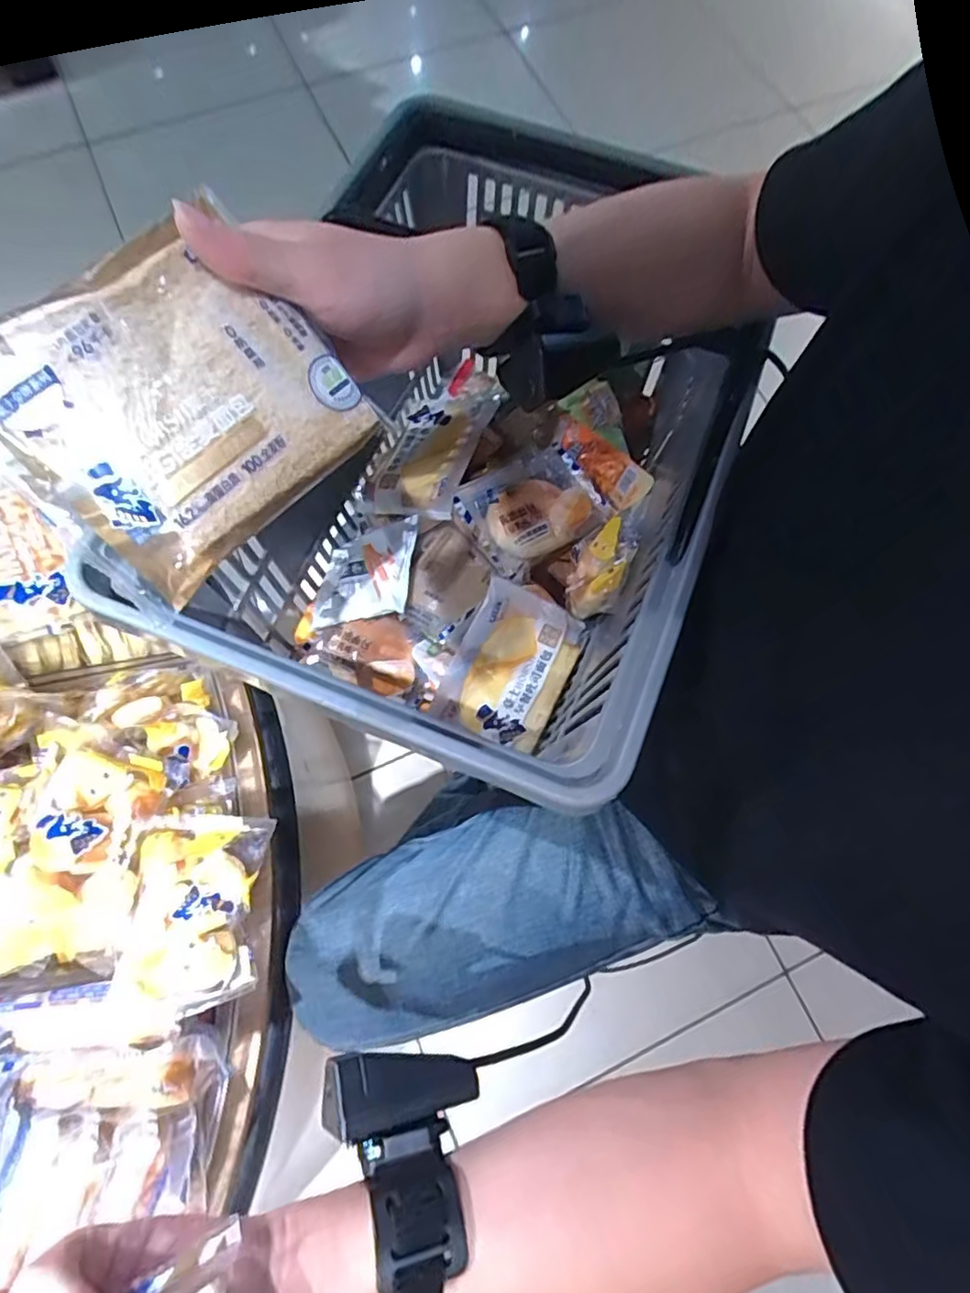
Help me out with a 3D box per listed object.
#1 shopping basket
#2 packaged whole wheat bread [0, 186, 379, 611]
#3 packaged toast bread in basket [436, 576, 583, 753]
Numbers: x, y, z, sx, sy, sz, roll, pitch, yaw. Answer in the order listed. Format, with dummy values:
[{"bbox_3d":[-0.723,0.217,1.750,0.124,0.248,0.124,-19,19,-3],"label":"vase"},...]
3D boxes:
[{"bbox_3d":[0.010,-0.152,0.494,0.302,0.228,0.494,20,73,5],"label":"shopping basket"},{"bbox_3d":[-0.120,-0.096,0.240,0.120,0.017,0.105,-46,110,-15],"label":"packaged whole wheat bread"},{"bbox_3d":[0.024,0.017,0.522,0.096,0.022,0.126,26,87,-11],"label":"packaged toast bread in basket"}]

